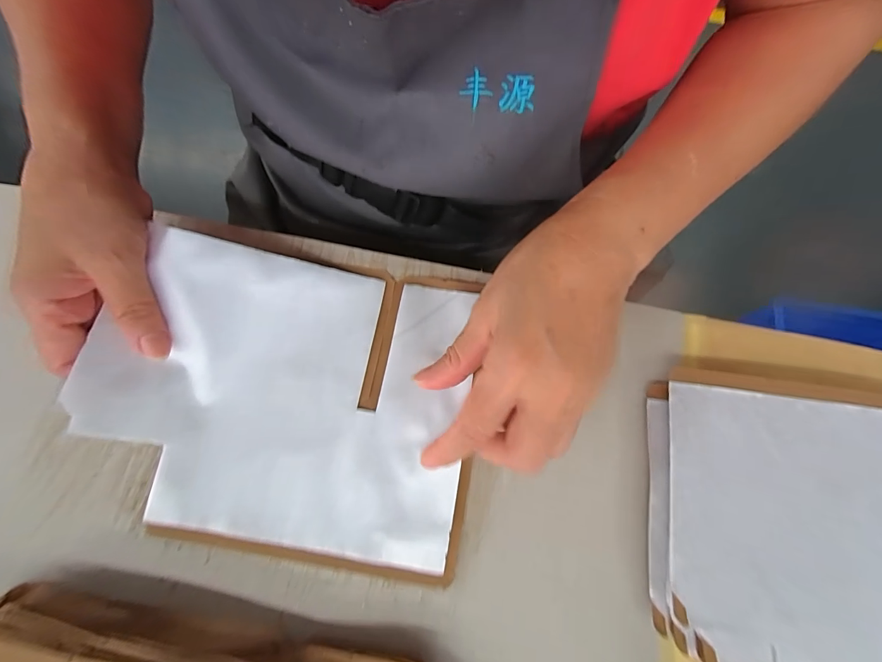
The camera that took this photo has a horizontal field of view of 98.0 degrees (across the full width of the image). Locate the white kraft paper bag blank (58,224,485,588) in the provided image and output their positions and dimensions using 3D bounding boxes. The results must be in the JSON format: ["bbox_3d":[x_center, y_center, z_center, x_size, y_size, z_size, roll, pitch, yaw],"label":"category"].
[{"bbox_3d":[-0.092,0.040,0.236,0.218,0.048,0.192,9,75,1],"label":"white kraft paper bag blank"}]

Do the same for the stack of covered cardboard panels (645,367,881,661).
[{"bbox_3d":[0.258,0.140,0.221,0.265,0.028,0.207,8,75,1],"label":"stack of covered cardboard panels"}]

